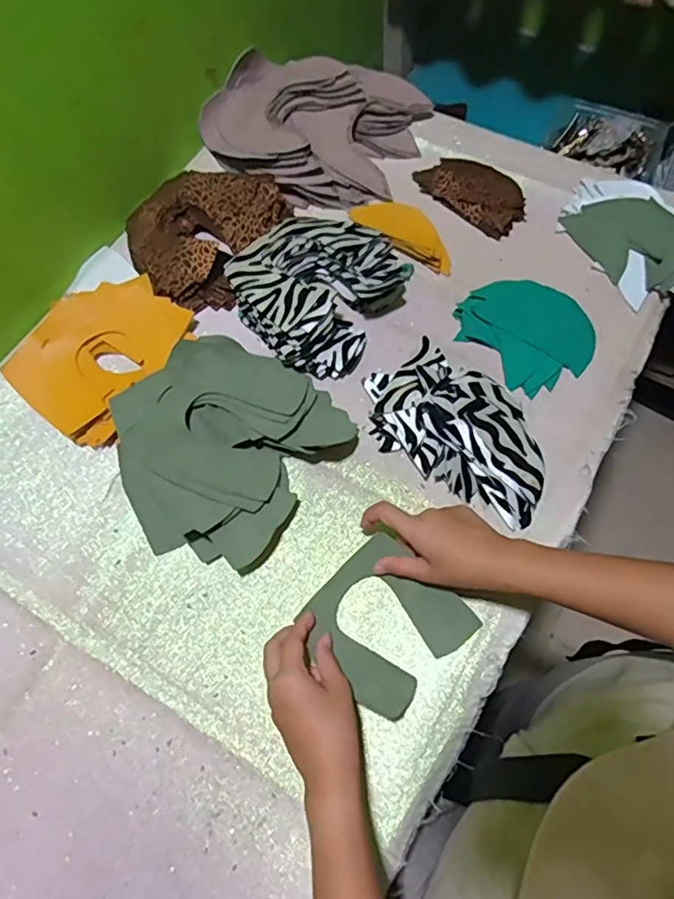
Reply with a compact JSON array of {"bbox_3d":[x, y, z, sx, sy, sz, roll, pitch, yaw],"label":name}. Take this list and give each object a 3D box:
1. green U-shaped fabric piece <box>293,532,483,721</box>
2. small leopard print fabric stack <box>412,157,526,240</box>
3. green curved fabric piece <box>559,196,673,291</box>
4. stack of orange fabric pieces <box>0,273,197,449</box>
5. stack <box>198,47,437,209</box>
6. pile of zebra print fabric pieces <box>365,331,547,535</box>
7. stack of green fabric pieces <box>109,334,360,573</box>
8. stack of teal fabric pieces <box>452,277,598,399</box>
[{"bbox_3d":[0.041,0.152,0.487,0.120,0.025,0.123,-42,71,-14],"label":"green U-shaped fabric piece"},{"bbox_3d":[0.173,-0.324,0.680,0.137,0.020,0.083,39,74,17],"label":"small leopard print fabric stack"},{"bbox_3d":[0.337,-0.241,0.626,0.091,0.017,0.134,-39,73,11],"label":"green curved fabric piece"},{"bbox_3d":[-0.258,-0.107,0.605,0.147,0.034,0.187,28,71,14],"label":"stack of orange fabric pieces"},{"bbox_3d":[-0.041,-0.418,0.697,0.270,0.056,0.193,23,70,12],"label":"stack"},{"bbox_3d":[0.121,-0.024,0.536,0.204,0.054,0.114,41,74,18],"label":"pile of zebra print fabric pieces"},{"bbox_3d":[-0.114,-0.007,0.547,0.194,0.059,0.214,34,72,16],"label":"stack of green fabric pieces"},{"bbox_3d":[0.210,-0.133,0.598,0.119,0.023,0.135,-32,69,-11],"label":"stack of teal fabric pieces"}]

